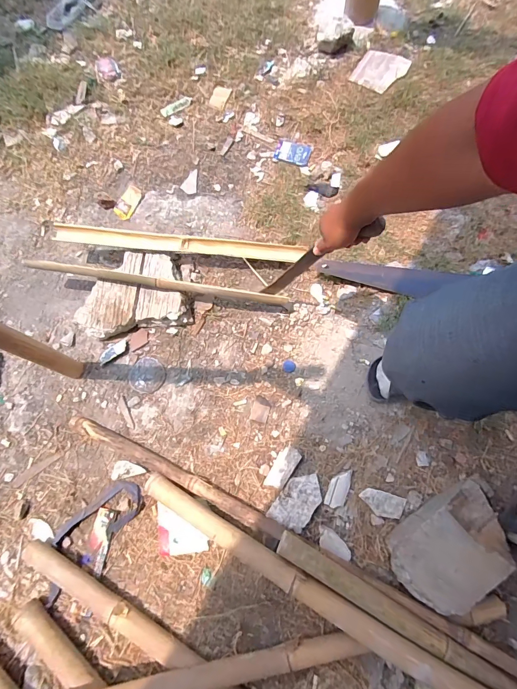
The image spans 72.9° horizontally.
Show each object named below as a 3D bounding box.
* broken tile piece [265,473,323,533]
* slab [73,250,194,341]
[{"bbox_3d":[0.088,0.348,0.776,0.079,0.019,0.126,38,77,11],"label":"broken tile piece"},{"bbox_3d":[-0.337,-0.146,0.948,0.285,0.069,0.231,-12,73,0],"label":"slab"}]

